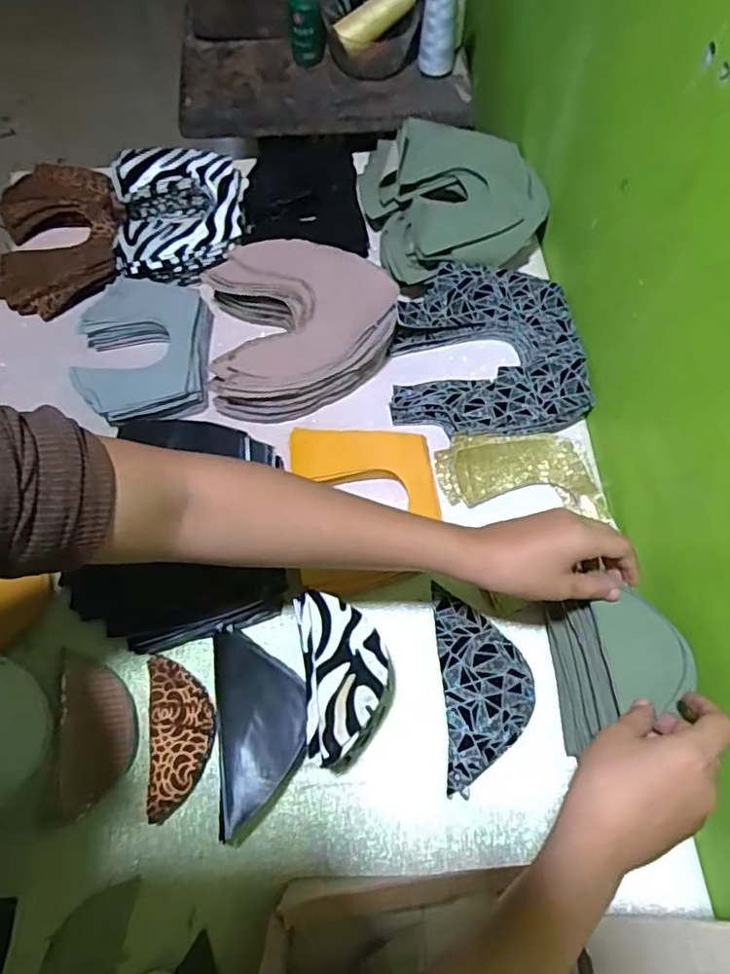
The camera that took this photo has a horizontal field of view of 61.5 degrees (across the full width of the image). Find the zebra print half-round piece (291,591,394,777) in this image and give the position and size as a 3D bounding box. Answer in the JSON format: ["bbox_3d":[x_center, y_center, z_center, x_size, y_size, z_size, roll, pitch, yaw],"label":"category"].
[{"bbox_3d":[-0.014,0.136,0.446,0.064,0.011,0.121,-7,67,-3],"label":"zebra print half-round piece"}]

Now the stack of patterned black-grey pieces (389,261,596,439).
[{"bbox_3d":[0.119,-0.134,0.621,0.185,0.045,0.185,-5,67,-3],"label":"stack of patterned black-grey pieces"}]

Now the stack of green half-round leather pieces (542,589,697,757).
[{"bbox_3d":[0.189,0.138,0.458,0.071,0.077,0.101,-1,67,-1],"label":"stack of green half-round leather pieces"}]

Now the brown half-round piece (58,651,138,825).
[{"bbox_3d":[-0.213,0.194,0.488,0.054,0.015,0.118,-8,67,-4],"label":"brown half-round piece"}]

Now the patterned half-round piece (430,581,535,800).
[{"bbox_3d":[0.097,0.161,0.501,0.073,0.024,0.152,-1,64,-8],"label":"patterned half-round piece"}]

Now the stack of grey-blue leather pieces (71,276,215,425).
[{"bbox_3d":[-0.219,-0.135,0.619,0.125,0.043,0.166,-11,67,-5],"label":"stack of grey-blue leather pieces"}]

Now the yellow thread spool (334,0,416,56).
[{"bbox_3d":[0.015,-0.606,0.789,0.115,0.033,0.032,-35,70,3],"label":"yellow thread spool"}]

